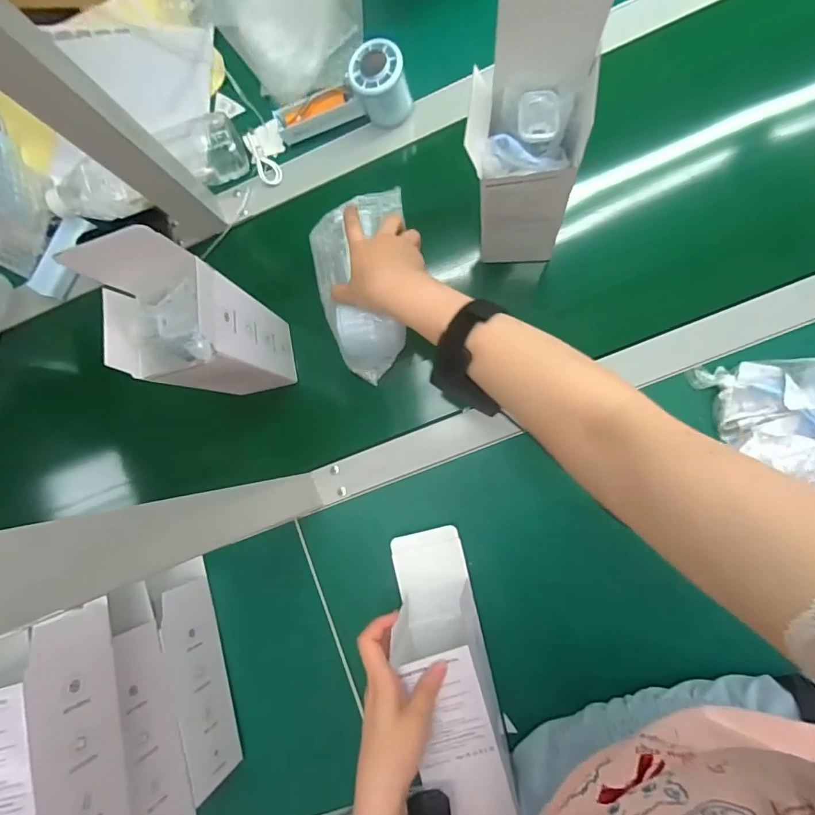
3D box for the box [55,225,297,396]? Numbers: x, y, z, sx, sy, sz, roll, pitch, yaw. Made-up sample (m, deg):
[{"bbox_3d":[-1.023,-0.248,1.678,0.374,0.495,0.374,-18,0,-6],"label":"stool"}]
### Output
[{"bbox_3d":[-0.184,-0.067,0.410,0.079,0.207,0.082,-7,87,7],"label":"box"}]

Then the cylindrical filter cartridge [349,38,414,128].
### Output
[{"bbox_3d":[-0.027,-0.343,0.493,0.053,0.062,0.051,0,88,8],"label":"cylindrical filter cartridge"}]

